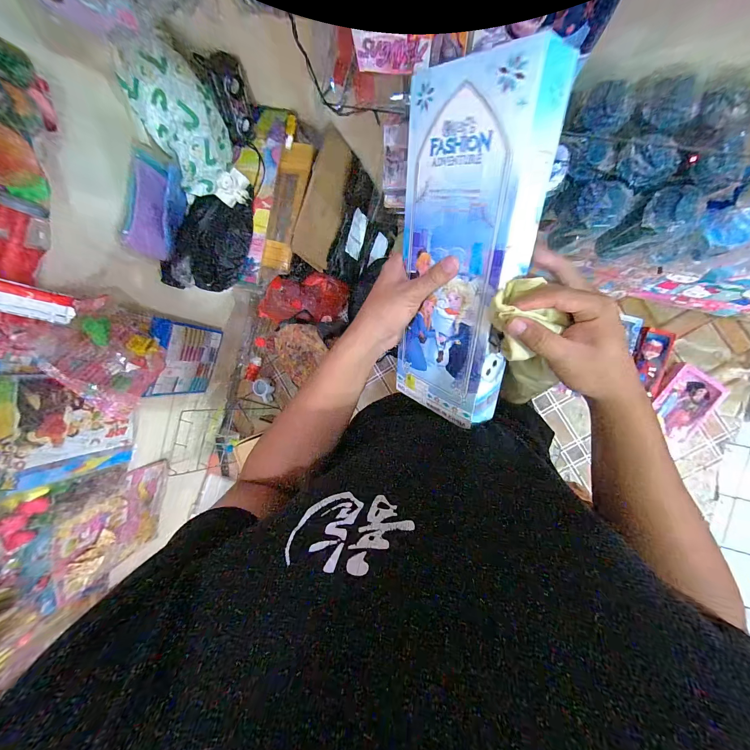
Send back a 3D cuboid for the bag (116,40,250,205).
[{"bbox_3d":[-0.440,-0.565,0.761,0.150,0.332,0.116,-14,53,8],"label":"bag"}]

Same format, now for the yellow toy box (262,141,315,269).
[{"bbox_3d":[-0.252,-0.470,0.897,0.085,0.047,0.329,15,94,8],"label":"yellow toy box"}]

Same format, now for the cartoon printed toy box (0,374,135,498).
[{"bbox_3d":[-0.711,0.126,0.740,0.033,0.322,0.261,15,96,16],"label":"cartoon printed toy box"}]

